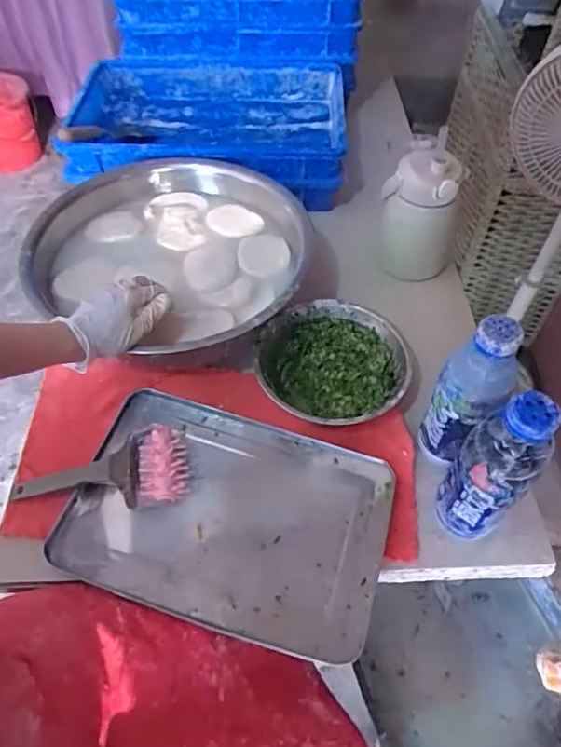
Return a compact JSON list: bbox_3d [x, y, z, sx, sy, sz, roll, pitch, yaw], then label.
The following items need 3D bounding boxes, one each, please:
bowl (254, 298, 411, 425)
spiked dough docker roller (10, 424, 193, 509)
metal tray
[{"bbox_3d":[0.066,-0.004,0.684,0.179,0.068,0.184,0,53,-1],"label":"bowl"},{"bbox_3d":[-0.202,0.105,0.606,0.195,0.038,0.093,-1,53,-2],"label":"spiked dough docker roller"},{"bbox_3d":[-0.056,0.153,0.592,0.336,0.026,0.231,15,54,10],"label":"metal tray"}]

